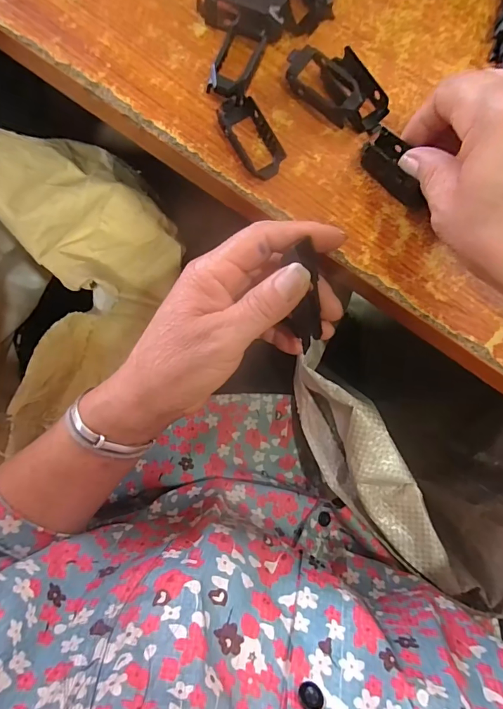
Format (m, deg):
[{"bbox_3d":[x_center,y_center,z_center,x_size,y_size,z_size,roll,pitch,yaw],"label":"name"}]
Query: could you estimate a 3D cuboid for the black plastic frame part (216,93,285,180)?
[{"bbox_3d":[-0.001,-0.130,0.243,0.024,0.008,0.053,-26,87,-5],"label":"black plastic frame part"}]

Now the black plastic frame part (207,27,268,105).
[{"bbox_3d":[-0.009,-0.172,0.244,0.023,0.013,0.039,22,85,-1],"label":"black plastic frame part"}]

